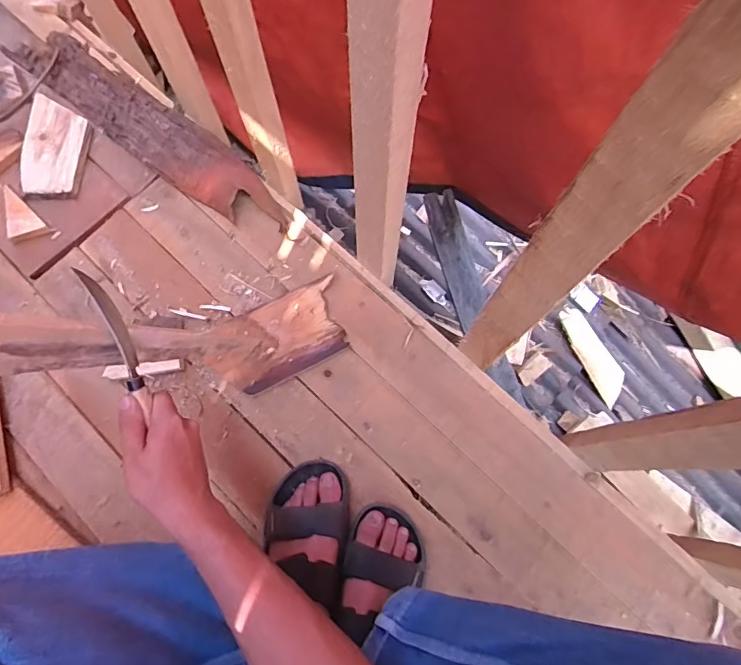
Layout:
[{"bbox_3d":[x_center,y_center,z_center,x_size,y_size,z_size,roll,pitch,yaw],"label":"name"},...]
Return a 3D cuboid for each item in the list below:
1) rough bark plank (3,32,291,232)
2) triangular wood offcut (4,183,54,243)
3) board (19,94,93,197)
[{"bbox_3d":[-0.363,-0.333,0.775,0.551,0.040,0.096,37,77,9],"label":"rough bark plank"},{"bbox_3d":[-0.549,-0.178,0.741,0.050,0.023,0.099,-43,79,-11],"label":"triangular wood offcut"},{"bbox_3d":[-0.507,-0.300,0.777,0.095,0.023,0.176,-1,74,-1],"label":"board"}]

